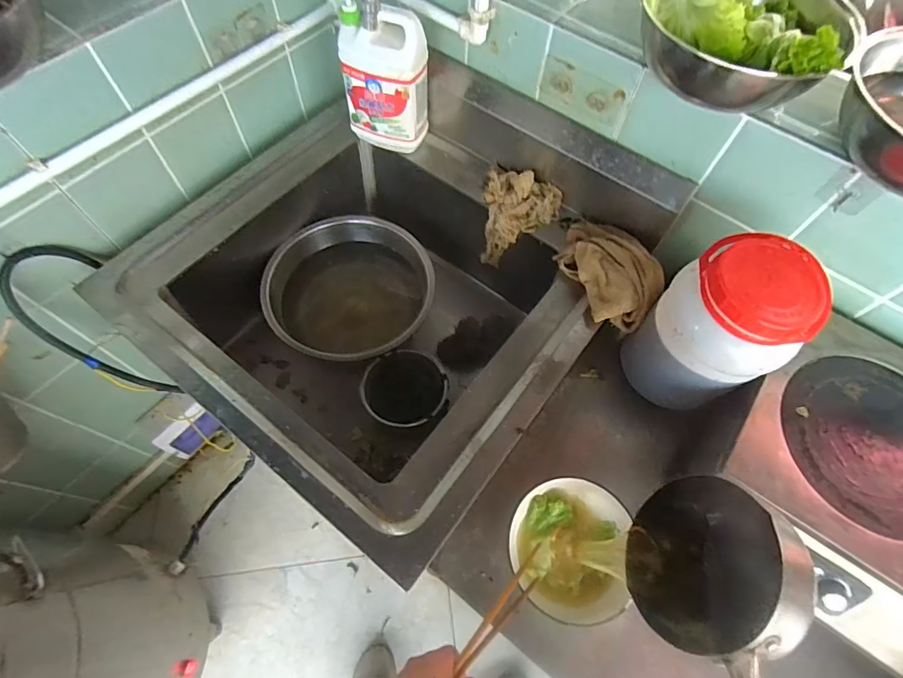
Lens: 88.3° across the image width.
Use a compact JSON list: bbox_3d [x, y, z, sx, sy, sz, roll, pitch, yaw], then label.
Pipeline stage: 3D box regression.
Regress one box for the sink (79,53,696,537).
[{"bbox_3d":[-0.115,-0.101,0.839,0.665,0.391,0.653,35,67,14],"label":"sink"}]

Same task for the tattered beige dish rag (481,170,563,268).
[{"bbox_3d":[0.121,-0.220,0.870,0.137,0.158,0.092,17,64,6],"label":"tattered beige dish rag"}]

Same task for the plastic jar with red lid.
[{"bbox_3d":[0.375,-0.010,0.658,0.151,0.243,0.150,1,63,-2],"label":"plastic jar with red lid"}]

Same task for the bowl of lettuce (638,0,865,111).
[{"bbox_3d":[0.361,-0.389,0.588,0.250,0.094,0.210,32,66,13],"label":"bowl of lettuce"}]

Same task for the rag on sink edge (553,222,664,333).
[{"bbox_3d":[0.259,-0.118,0.749,0.119,0.066,0.198,-19,66,-12],"label":"rag on sink edge"}]

